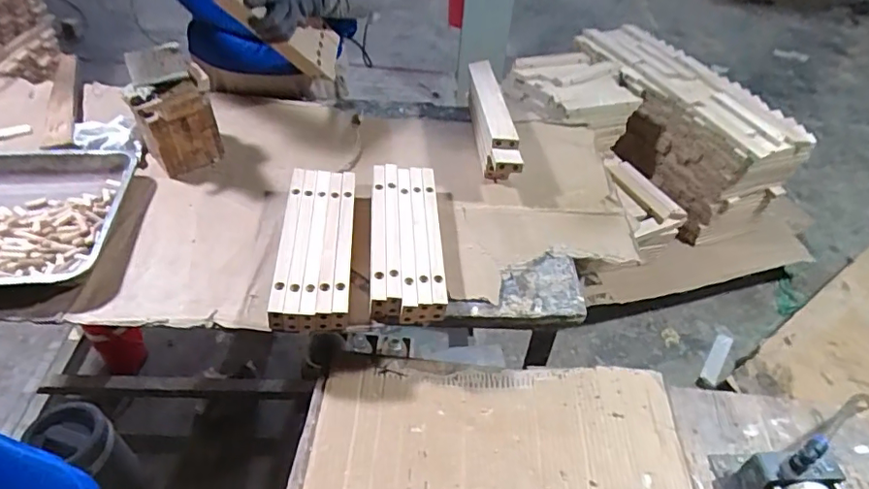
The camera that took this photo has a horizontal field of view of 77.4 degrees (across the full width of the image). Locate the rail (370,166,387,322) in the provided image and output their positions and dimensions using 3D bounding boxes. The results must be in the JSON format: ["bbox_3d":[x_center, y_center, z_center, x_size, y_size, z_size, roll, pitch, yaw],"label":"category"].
[{"bbox_3d":[-0.084,-0.018,0.821,0.022,0.053,0.283,-1,45,-5],"label":"rail"}]

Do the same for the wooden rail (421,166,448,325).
[{"bbox_3d":[-0.001,-0.009,0.814,0.025,0.047,0.271,0,45,-5],"label":"wooden rail"}]

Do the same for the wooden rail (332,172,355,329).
[{"bbox_3d":[-0.130,-0.003,0.783,0.023,0.045,0.269,0,45,-5],"label":"wooden rail"}]

